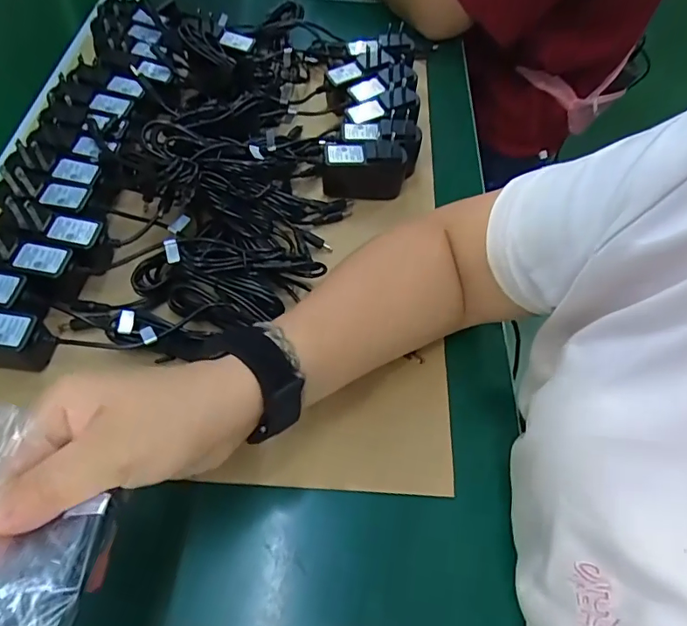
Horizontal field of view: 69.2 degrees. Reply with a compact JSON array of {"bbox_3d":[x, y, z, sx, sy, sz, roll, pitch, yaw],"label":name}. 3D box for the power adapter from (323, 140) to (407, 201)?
[{"bbox_3d":[0.019,-0.128,0.443,0.072,0.051,0.027,2,57,-3],"label":"power adapter"}]

